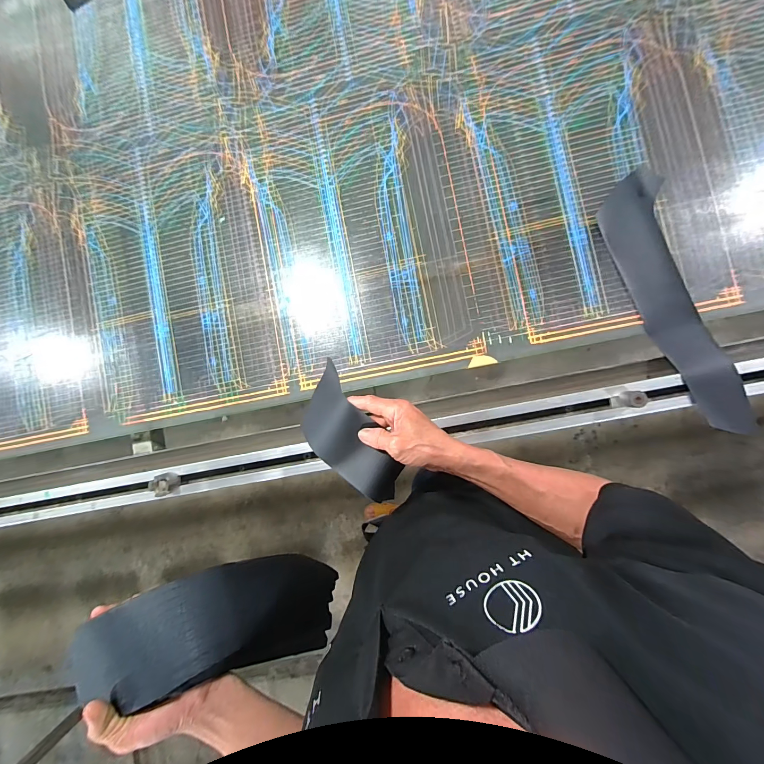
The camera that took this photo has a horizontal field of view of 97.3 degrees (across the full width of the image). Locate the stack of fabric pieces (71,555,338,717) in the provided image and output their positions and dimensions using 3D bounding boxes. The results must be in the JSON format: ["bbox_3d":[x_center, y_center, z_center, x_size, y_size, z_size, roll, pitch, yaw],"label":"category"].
[{"bbox_3d":[-0.171,0.309,0.441,0.102,0.312,0.131,35,94,40],"label":"stack of fabric pieces"}]

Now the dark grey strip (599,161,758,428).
[{"bbox_3d":[0.446,-0.128,0.514,0.094,0.071,0.409,-18,90,4],"label":"dark grey strip"}]

